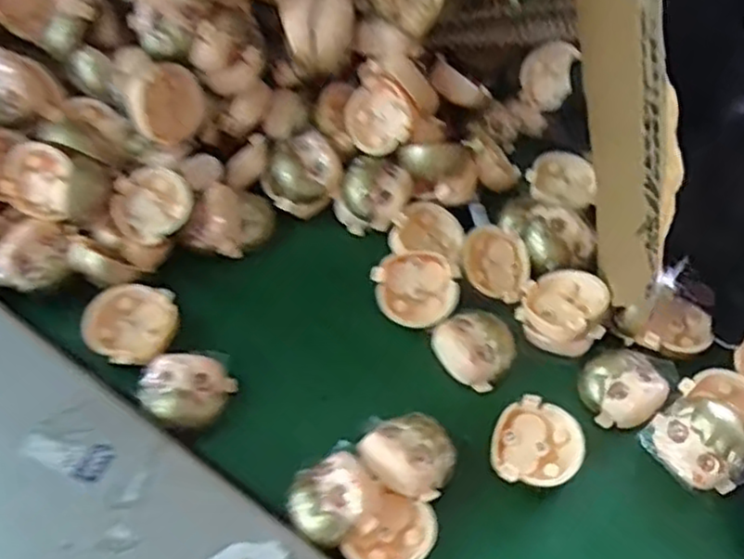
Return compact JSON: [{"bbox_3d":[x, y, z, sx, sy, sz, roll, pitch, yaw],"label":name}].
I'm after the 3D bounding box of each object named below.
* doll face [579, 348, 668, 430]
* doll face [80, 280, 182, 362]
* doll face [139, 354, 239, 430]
[{"bbox_3d":[0.149,0.063,0.422,0.048,0.017,0.044,1,53,-1],"label":"doll face"},{"bbox_3d":[-0.142,0.027,0.425,0.049,0.022,0.053,1,53,-1],"label":"doll face"},{"bbox_3d":[-0.106,0.063,0.403,0.044,0.024,0.043,17,54,11],"label":"doll face"}]

